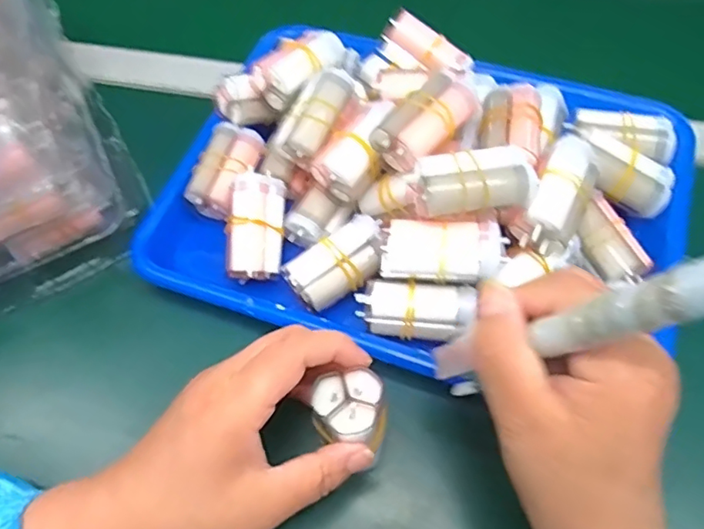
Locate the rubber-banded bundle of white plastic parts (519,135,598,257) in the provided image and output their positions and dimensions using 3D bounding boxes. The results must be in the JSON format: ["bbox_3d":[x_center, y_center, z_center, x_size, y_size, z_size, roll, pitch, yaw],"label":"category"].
[{"bbox_3d":[0.125,-0.038,0.337,0.030,0.036,0.073,23,63,14],"label":"rubber-banded bundle of white plastic parts"}]

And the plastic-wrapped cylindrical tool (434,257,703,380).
[{"bbox_3d":[0.083,0.022,0.209,0.014,0.163,0.017,28,60,-17],"label":"plastic-wrapped cylindrical tool"}]

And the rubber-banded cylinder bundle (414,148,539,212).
[{"bbox_3d":[0.069,-0.044,0.313,0.067,0.025,0.032,-14,60,-6],"label":"rubber-banded cylinder bundle"}]

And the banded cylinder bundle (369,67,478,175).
[{"bbox_3d":[0.044,-0.085,0.340,0.037,0.024,0.069,35,66,20],"label":"banded cylinder bundle"}]

